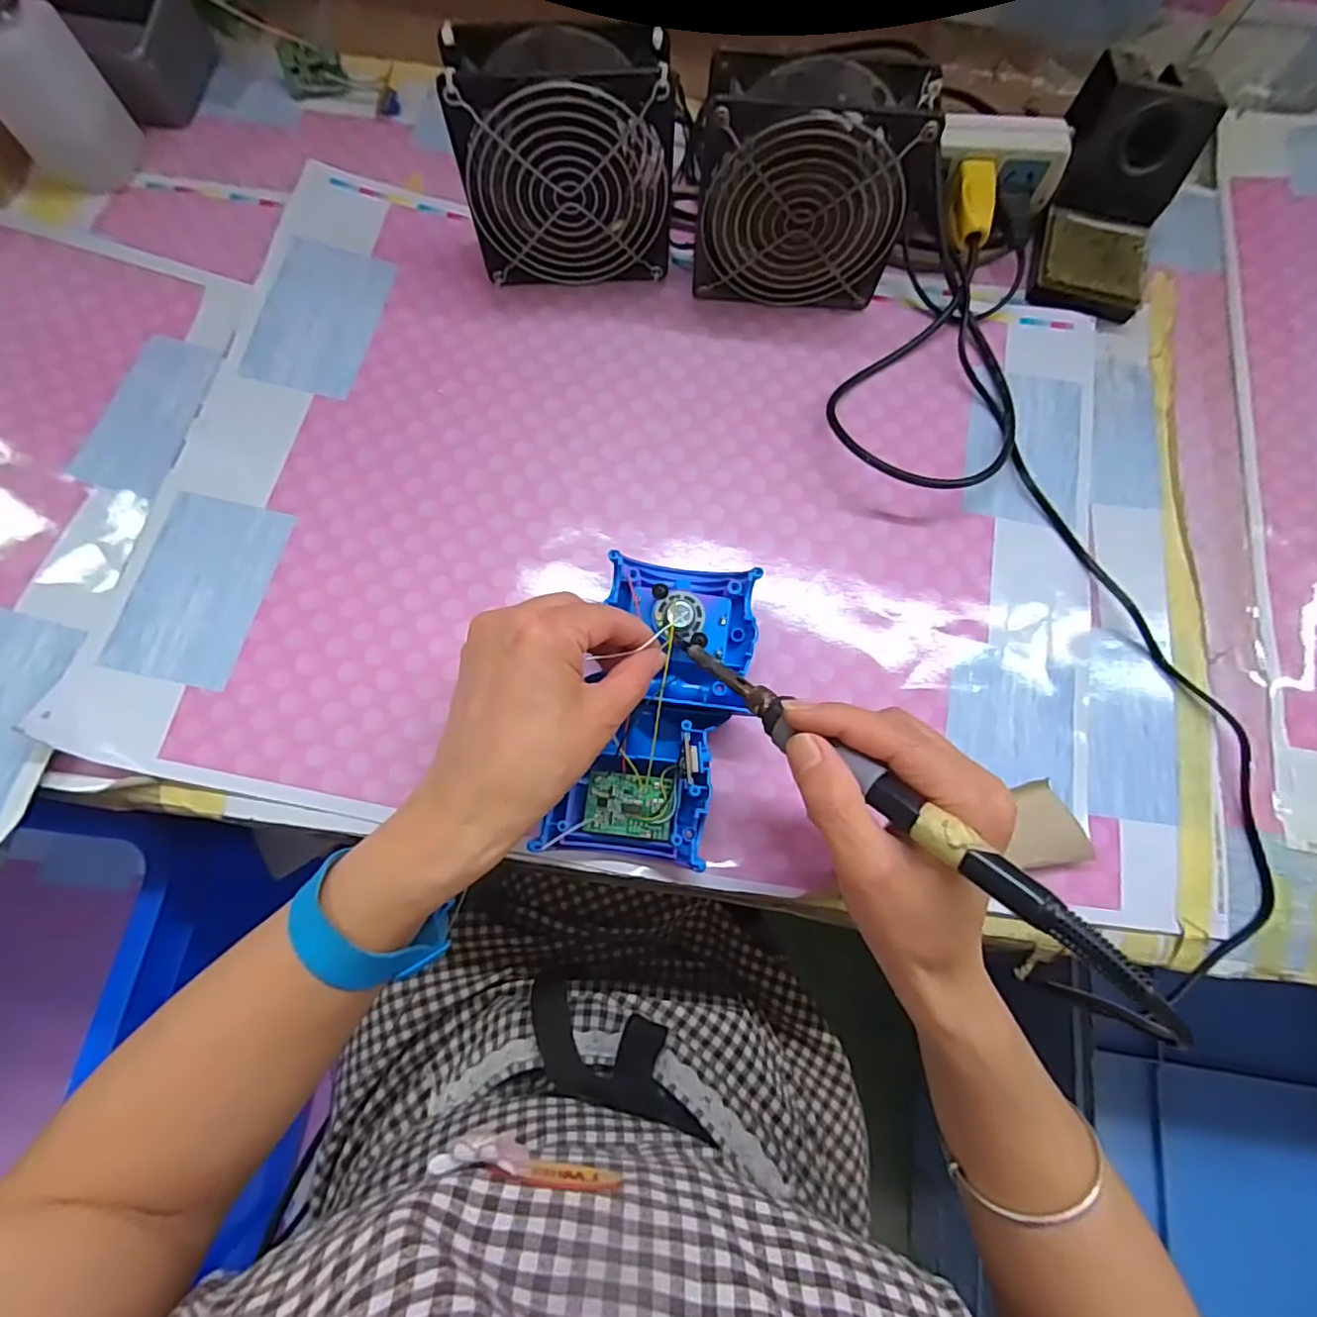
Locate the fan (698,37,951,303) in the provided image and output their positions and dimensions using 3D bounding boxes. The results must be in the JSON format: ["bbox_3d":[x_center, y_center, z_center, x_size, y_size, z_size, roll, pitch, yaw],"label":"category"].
[{"bbox_3d":[0.083,-0.268,0.358,0.119,0.131,0.034,2,75,-1],"label":"fan"}]

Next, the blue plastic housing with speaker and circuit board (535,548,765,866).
[{"bbox_3d":[-0.001,0.023,0.316,0.081,0.033,0.157,16,77,3],"label":"blue plastic housing with speaker and circuit board"}]

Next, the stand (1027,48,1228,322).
[{"bbox_3d":[0.301,-0.310,0.403,0.072,0.071,0.147,15,75,2],"label":"stand"}]

